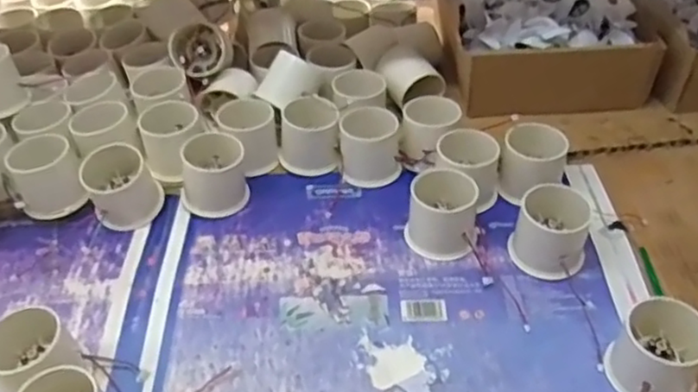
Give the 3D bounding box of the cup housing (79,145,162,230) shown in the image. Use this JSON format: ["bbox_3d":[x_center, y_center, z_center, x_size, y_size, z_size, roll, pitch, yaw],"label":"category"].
[{"bbox_3d":[-0.187,-0.008,0.549,0.056,0.048,0.054,-21,46,-20],"label":"cup housing"}]

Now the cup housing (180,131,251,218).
[{"bbox_3d":[-0.115,-0.020,0.563,0.055,0.046,0.058,-7,43,-6],"label":"cup housing"}]

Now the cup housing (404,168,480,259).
[{"bbox_3d":[0.073,0.012,0.520,0.055,0.047,0.058,2,43,4],"label":"cup housing"}]

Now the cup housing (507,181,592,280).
[{"bbox_3d":[0.155,0.025,0.506,0.055,0.049,0.062,18,46,20],"label":"cup housing"}]

